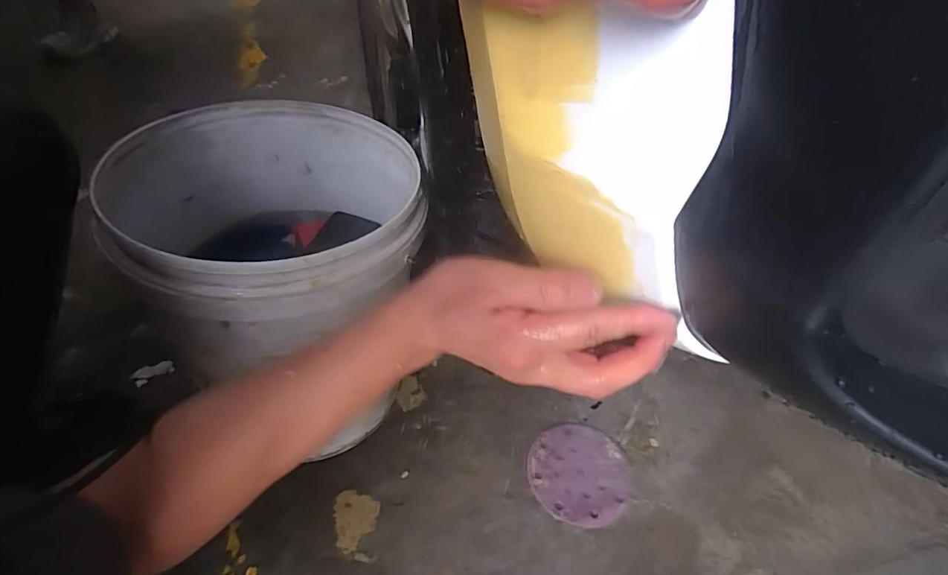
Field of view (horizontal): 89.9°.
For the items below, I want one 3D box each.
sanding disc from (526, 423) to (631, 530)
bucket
[{"bbox_3d":[0.148,0.260,0.673,0.139,0.004,0.143,3,45,-3],"label":"sanding disc"},{"bbox_3d":[-0.222,0.013,0.609,0.307,0.377,0.314,2,46,-2],"label":"bucket"}]

